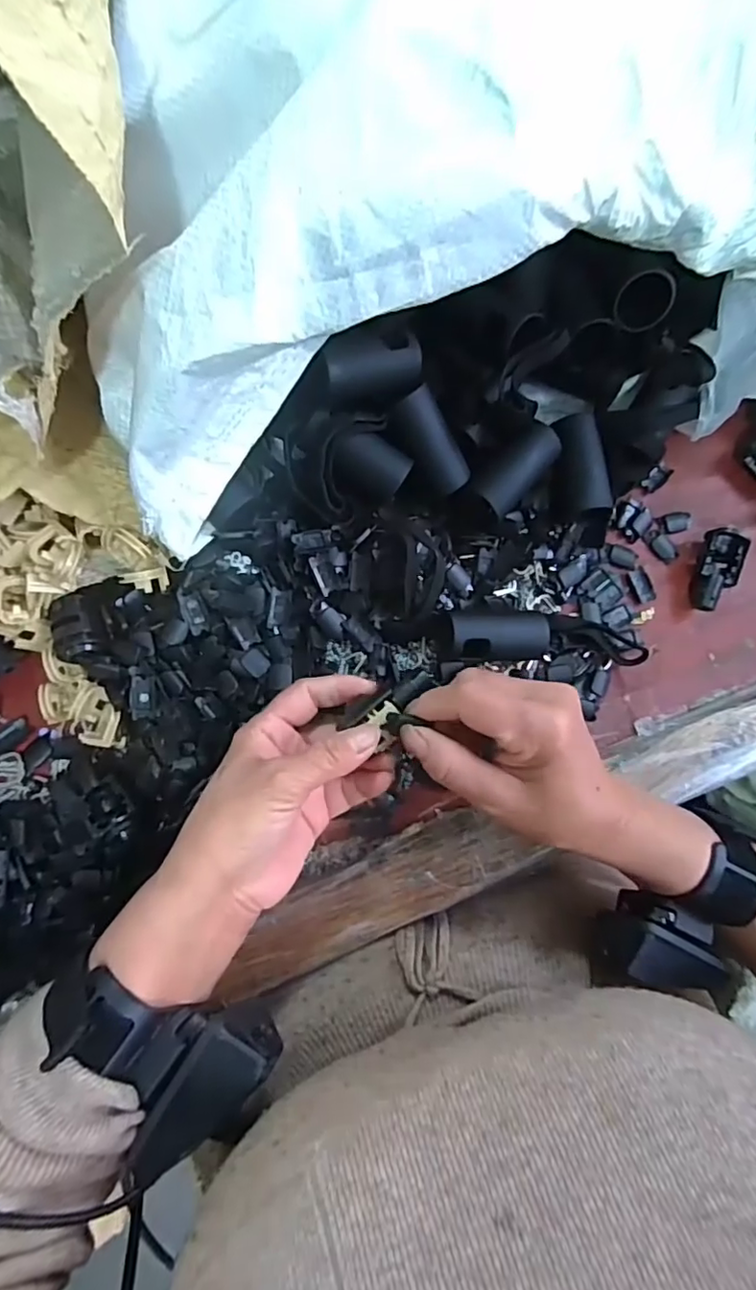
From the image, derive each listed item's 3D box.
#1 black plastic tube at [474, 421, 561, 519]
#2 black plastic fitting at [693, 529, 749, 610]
[{"bbox_3d":[0.083,-0.106,0.350,0.028,0.027,0.059,43,83,0],"label":"black plastic tube"},{"bbox_3d":[0.225,-0.050,0.379,0.026,0.018,0.056,24,82,-5],"label":"black plastic fitting"}]

